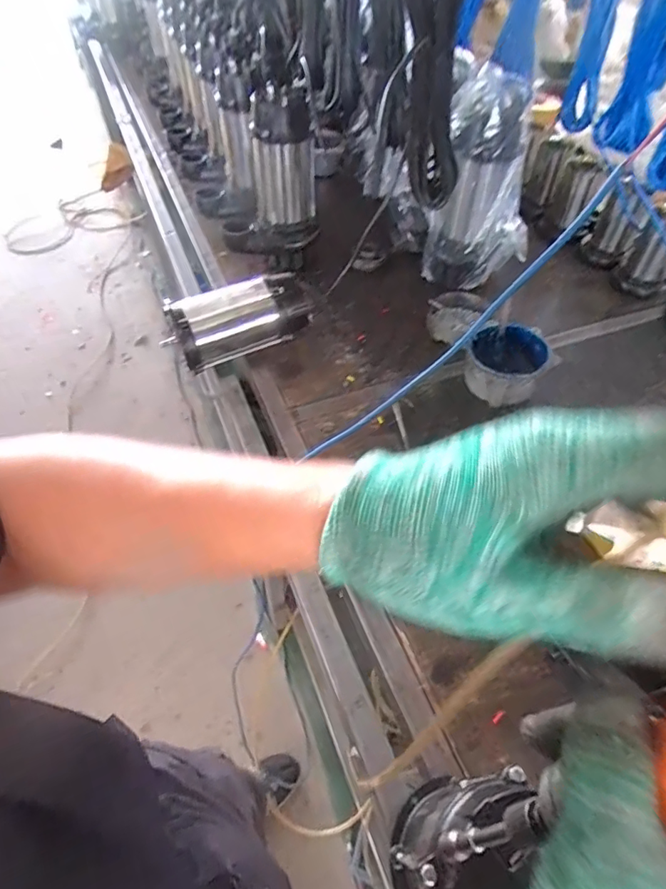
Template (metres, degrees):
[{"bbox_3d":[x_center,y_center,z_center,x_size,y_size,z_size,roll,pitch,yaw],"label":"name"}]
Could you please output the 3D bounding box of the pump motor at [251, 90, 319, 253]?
[{"bbox_3d":[-0.107,-0.590,1.078,0.137,0.259,0.135,-3,51,-5],"label":"pump motor"}]

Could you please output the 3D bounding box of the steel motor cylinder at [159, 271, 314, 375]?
[{"bbox_3d":[-0.178,-0.239,0.981,0.270,0.120,0.114,-29,58,-23],"label":"steel motor cylinder"}]

